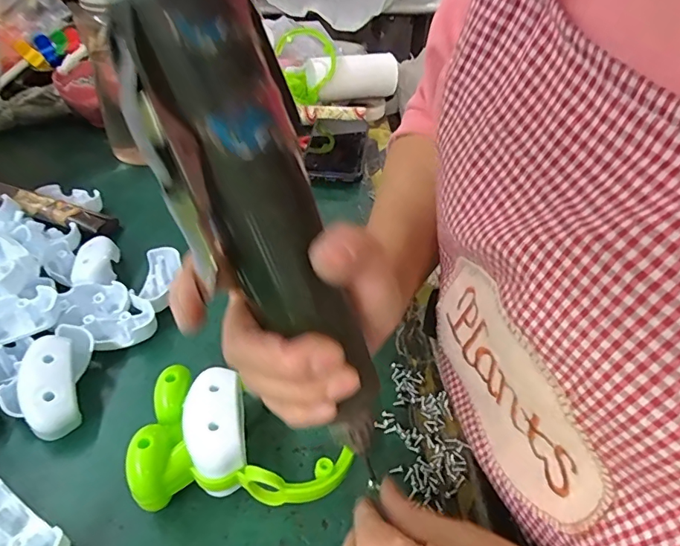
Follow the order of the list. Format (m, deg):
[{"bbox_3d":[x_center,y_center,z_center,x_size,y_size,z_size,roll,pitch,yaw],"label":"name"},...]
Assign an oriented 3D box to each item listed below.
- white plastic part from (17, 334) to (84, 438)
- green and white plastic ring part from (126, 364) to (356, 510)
[{"bbox_3d":[-0.189,0.073,0.303,0.030,0.019,0.065,-14,68,-17],"label":"white plastic part"},{"bbox_3d":[-0.055,0.104,0.277,0.117,0.051,0.074,5,41,3],"label":"green and white plastic ring part"}]

